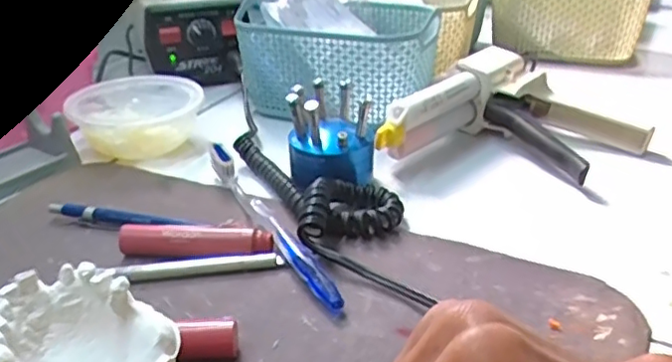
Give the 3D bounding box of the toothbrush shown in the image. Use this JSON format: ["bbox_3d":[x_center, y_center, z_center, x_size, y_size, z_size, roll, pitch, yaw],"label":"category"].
[{"bbox_3d":[-0.041,0.022,0.376,0.012,0.021,0.176,-15,32,-25],"label":"toothbrush"}]

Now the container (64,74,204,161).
[{"bbox_3d":[-0.161,-0.054,0.502,0.096,0.039,0.102,0,28,0],"label":"container"}]

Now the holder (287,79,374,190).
[{"bbox_3d":[-0.003,-0.033,0.428,0.058,0.066,0.053,-1,28,-2],"label":"holder"}]

